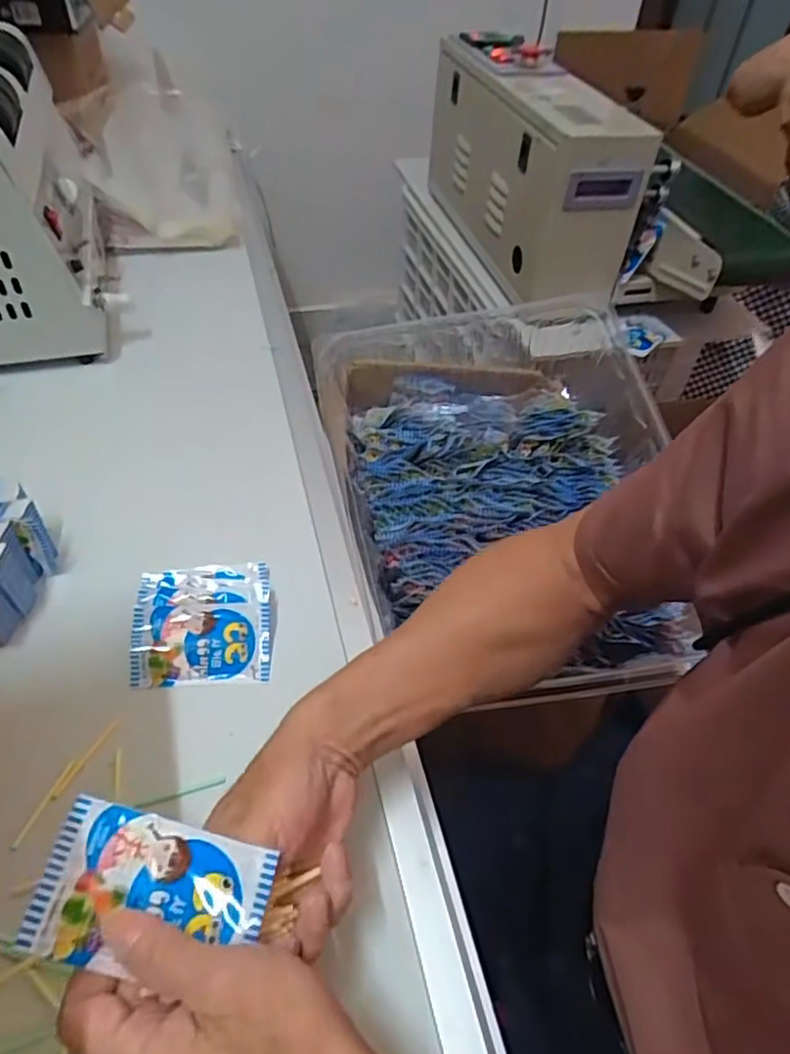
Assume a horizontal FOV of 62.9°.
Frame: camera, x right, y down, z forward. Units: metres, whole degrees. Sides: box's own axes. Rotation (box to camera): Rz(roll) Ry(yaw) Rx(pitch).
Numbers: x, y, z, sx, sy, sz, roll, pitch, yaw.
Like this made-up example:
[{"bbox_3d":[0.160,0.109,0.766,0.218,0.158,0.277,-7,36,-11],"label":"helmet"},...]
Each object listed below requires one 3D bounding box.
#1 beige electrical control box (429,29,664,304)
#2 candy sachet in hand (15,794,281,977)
[{"bbox_3d":[0.212,-0.630,1.102,0.187,0.230,0.556,-4,48,-8],"label":"beige electrical control box"},{"bbox_3d":[-0.108,0.165,0.297,0.097,0.024,0.062,5,47,1],"label":"candy sachet in hand"}]

